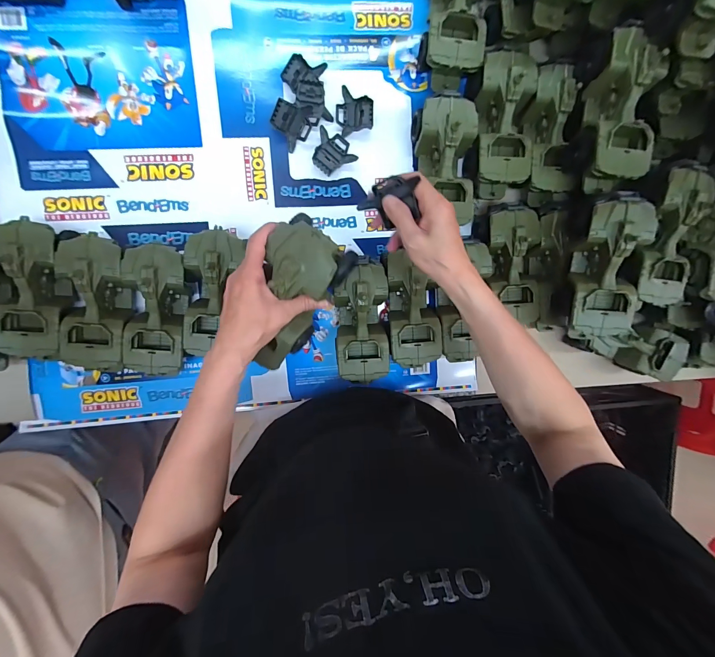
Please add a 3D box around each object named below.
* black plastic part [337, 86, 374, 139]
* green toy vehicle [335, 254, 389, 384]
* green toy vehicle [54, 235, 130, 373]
[{"bbox_3d":[-0.004,-0.325,0.486,0.055,0.013,0.059,-2,98,-6],"label":"black plastic part"},{"bbox_3d":[0.003,-0.015,0.503,0.084,0.077,0.183,-3,98,-6],"label":"green toy vehicle"},{"bbox_3d":[-0.363,-0.035,0.459,0.076,0.082,0.179,3,98,-6],"label":"green toy vehicle"}]

